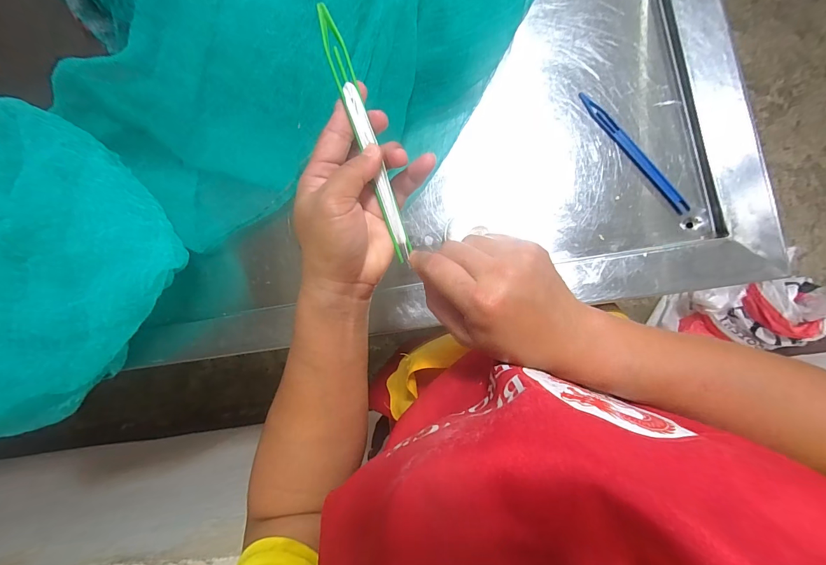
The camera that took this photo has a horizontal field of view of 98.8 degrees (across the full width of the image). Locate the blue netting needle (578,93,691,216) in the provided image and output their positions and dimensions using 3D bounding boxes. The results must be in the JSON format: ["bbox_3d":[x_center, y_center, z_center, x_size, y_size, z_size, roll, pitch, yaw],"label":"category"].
[{"bbox_3d":[0.257,-0.154,0.416,0.016,0.005,0.180,-36,82,5],"label":"blue netting needle"}]

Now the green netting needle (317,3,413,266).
[{"bbox_3d":[-0.033,-0.101,0.255,0.014,0.006,0.181,-17,101,7],"label":"green netting needle"}]

